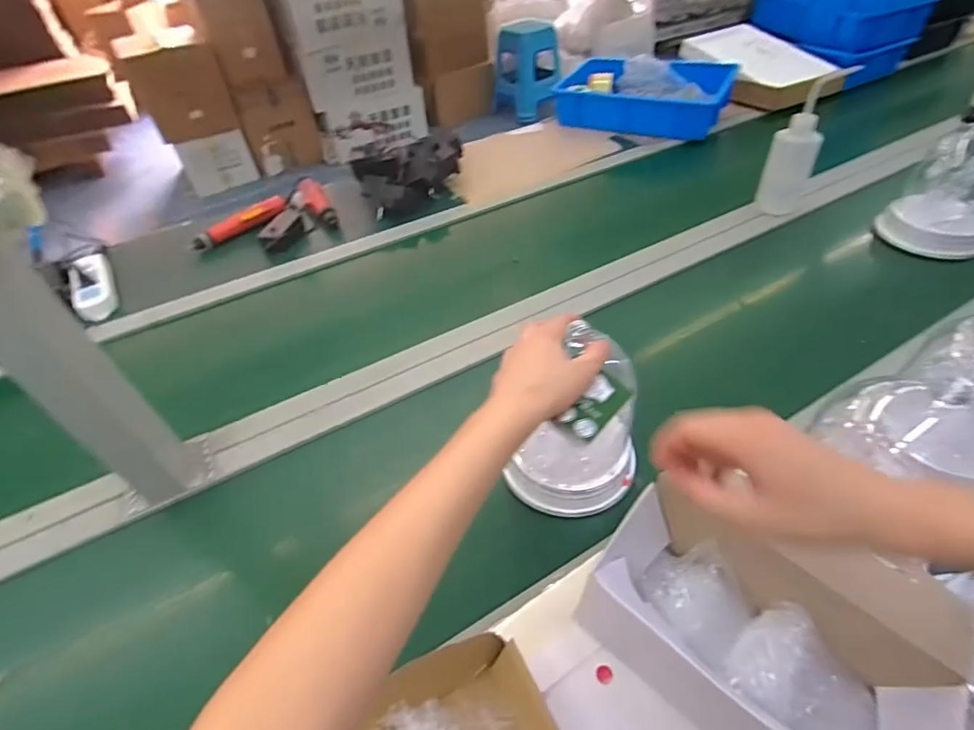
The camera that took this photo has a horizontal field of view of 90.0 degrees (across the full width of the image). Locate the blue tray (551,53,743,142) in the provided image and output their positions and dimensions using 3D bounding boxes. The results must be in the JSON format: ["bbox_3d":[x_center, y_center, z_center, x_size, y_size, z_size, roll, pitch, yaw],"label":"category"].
[{"bbox_3d":[0.397,-0.693,1.250,0.415,0.096,0.258,19,50,22],"label":"blue tray"}]

